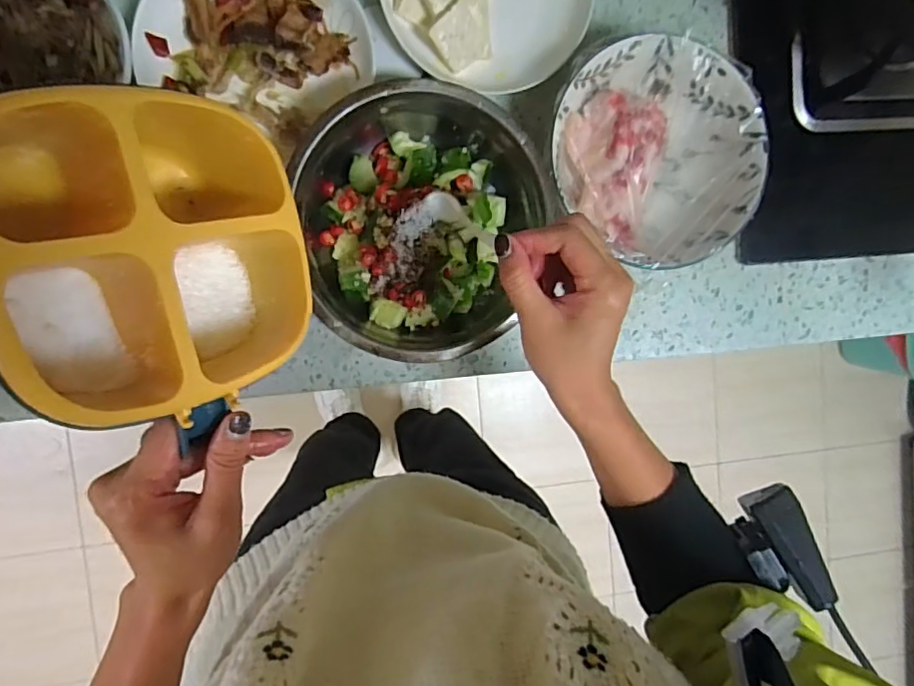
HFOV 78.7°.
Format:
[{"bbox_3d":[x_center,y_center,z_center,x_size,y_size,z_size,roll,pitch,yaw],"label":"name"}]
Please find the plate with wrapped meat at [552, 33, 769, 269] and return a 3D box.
[{"bbox_3d":[0.165,-0.156,0.468,0.160,0.059,0.174,0,94,-8],"label":"plate with wrapped meat"}]

